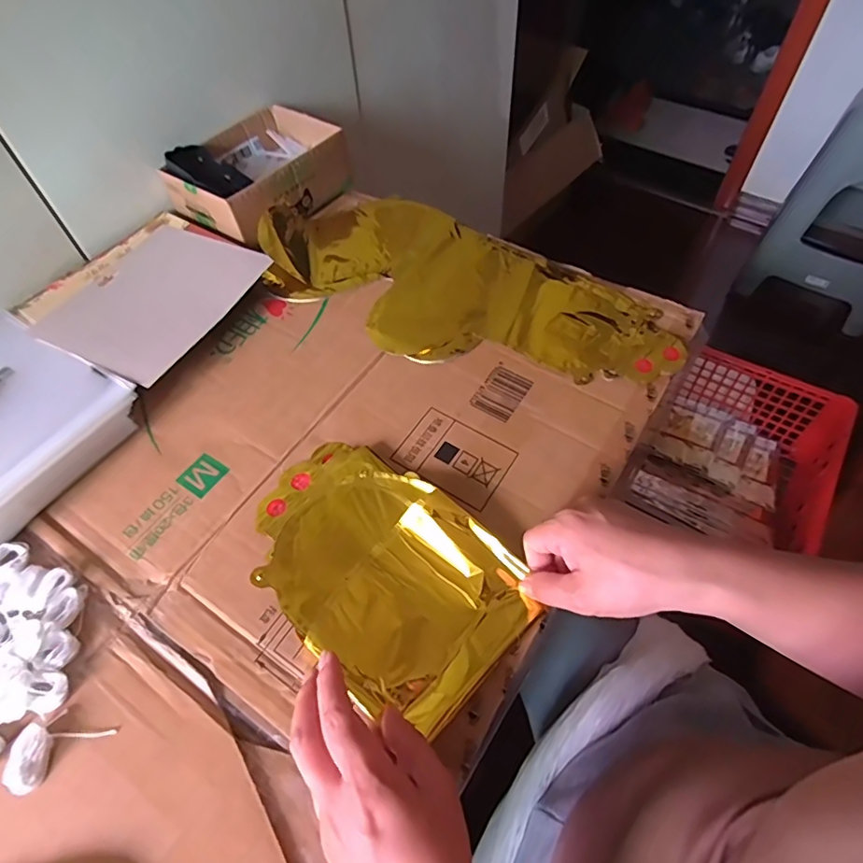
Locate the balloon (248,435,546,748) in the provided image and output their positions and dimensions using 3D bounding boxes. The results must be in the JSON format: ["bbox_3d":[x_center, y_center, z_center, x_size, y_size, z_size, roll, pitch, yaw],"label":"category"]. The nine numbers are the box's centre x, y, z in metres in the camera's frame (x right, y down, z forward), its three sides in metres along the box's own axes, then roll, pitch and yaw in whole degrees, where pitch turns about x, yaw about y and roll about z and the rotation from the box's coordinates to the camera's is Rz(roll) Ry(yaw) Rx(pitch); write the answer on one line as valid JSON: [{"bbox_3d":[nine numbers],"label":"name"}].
[{"bbox_3d":[-0.040,0.097,0.393,0.214,0.021,0.139,38,66,25],"label":"balloon"}]

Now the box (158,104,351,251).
[{"bbox_3d":[-0.212,-0.316,0.649,0.151,0.071,0.191,29,62,21],"label":"box"}]

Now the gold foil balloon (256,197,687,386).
[{"bbox_3d":[0.018,-0.157,0.546,0.450,0.032,0.195,32,63,22],"label":"gold foil balloon"}]

